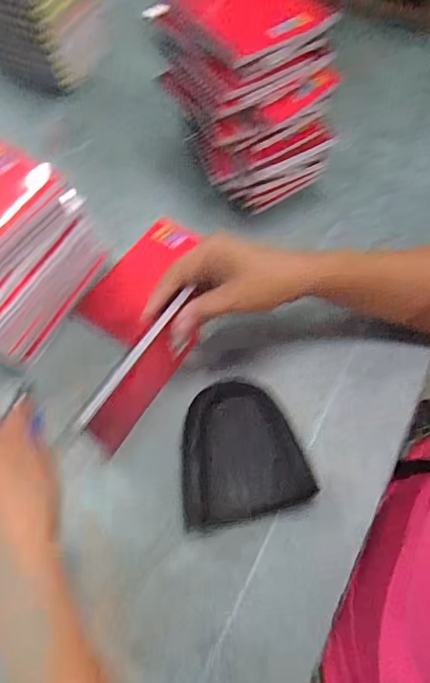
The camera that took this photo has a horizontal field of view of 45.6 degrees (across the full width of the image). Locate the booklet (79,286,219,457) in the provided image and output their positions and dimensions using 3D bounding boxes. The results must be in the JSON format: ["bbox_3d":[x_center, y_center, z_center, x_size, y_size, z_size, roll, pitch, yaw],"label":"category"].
[{"bbox_3d":[-0.055,0.026,0.397,0.009,0.073,0.121,31,69,18],"label":"booklet"}]

